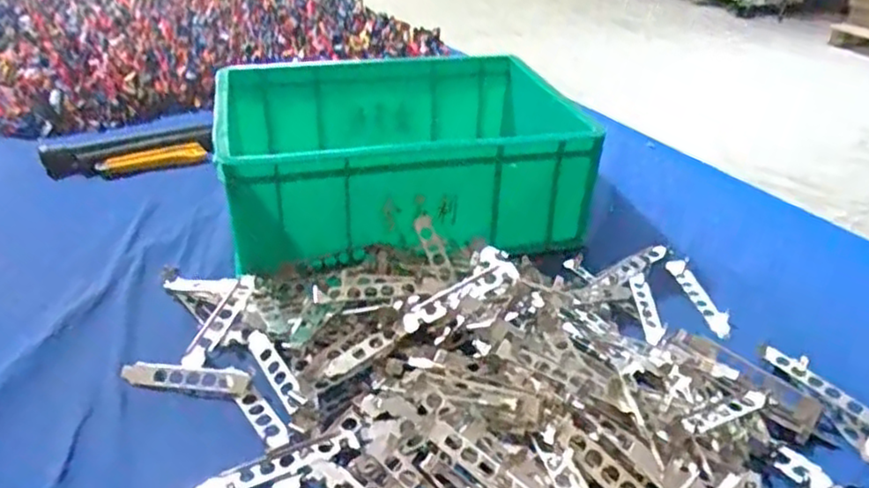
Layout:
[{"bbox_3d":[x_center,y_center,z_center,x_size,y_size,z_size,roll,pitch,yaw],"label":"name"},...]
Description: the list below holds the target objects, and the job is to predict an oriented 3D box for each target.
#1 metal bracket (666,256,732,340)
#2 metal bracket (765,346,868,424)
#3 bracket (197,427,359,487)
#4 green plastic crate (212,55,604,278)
[{"bbox_3d":[0.278,0.053,0.725,0.031,0.014,0.123,-2,31,-6],"label":"metal bracket"},{"bbox_3d":[0.340,0.124,0.591,0.024,0.012,0.115,-18,36,-30],"label":"metal bracket"},{"bbox_3d":[-0.118,0.163,0.514,0.120,0.004,0.025,-13,34,-23],"label":"bracket"},{"bbox_3d":[-0.044,-0.114,0.837,0.401,0.127,0.330,-5,31,-11],"label":"green plastic crate"}]

